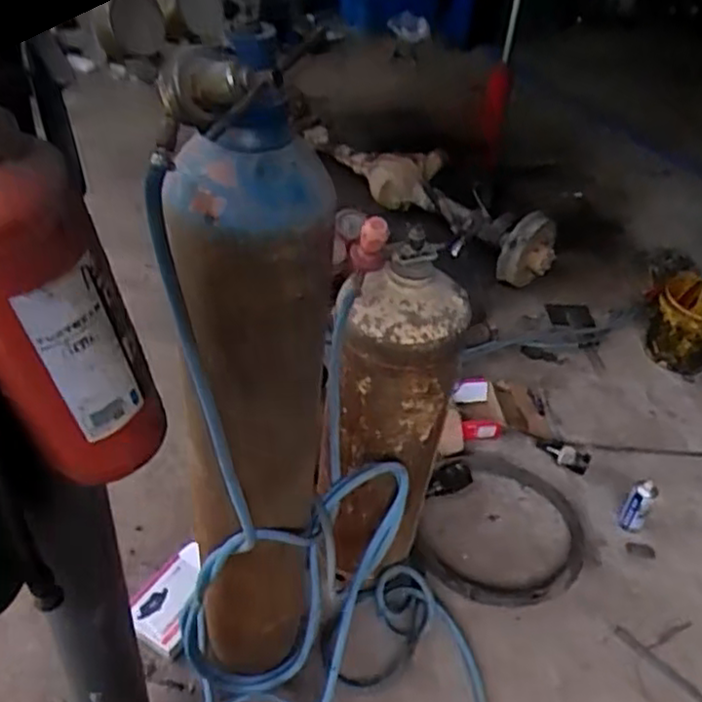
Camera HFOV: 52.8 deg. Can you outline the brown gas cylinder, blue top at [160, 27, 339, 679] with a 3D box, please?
[{"bbox_3d":[-0.144,0.213,1.129,0.217,1.307,0.207,-3,43,-11],"label":"brown gas cylinder, blue top"}]

